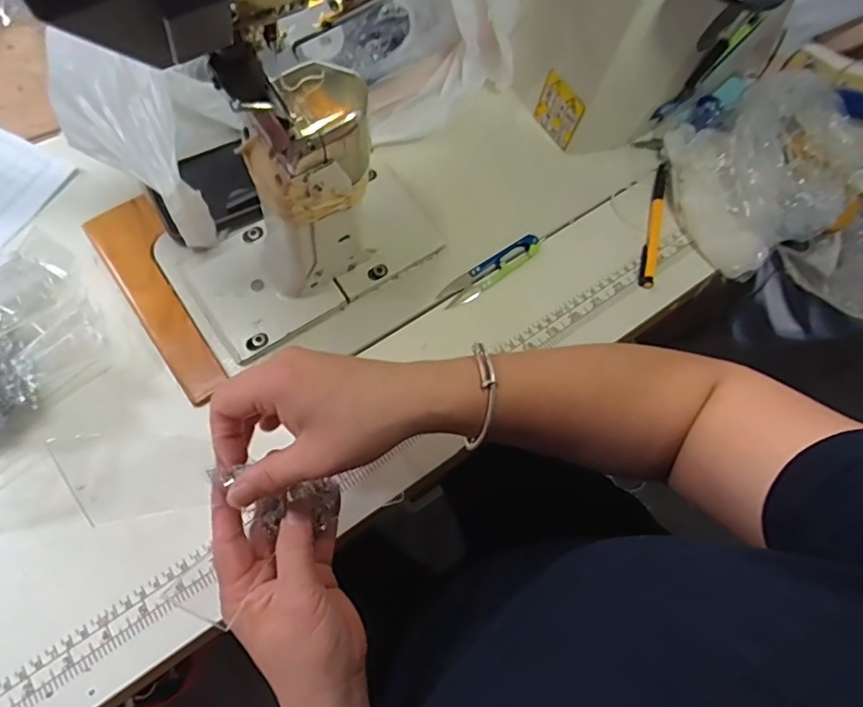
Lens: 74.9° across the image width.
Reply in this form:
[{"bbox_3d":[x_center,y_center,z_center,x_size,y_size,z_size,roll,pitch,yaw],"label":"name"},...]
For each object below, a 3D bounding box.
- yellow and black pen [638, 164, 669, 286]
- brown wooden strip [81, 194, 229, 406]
[{"bbox_3d":[0.206,-0.119,0.518,0.015,0.011,0.135,16,66,5],"label":"yellow and black pen"},{"bbox_3d":[-0.221,-0.048,0.467,0.055,0.007,0.188,-32,79,-11],"label":"brown wooden strip"}]

